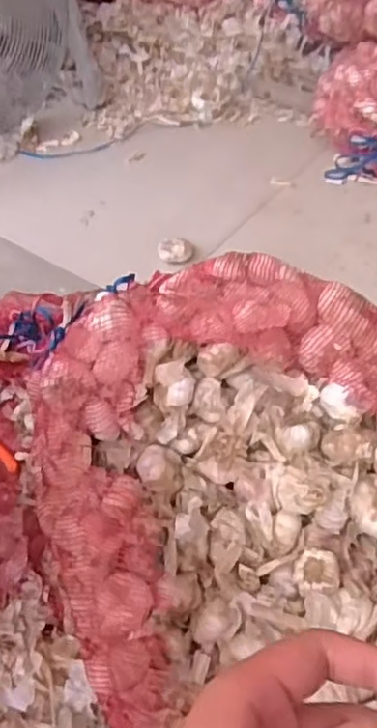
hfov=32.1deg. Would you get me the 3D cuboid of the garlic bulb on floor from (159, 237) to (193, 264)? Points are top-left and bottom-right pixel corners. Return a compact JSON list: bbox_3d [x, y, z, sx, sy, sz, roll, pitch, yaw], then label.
[{"bbox_3d":[-0.022,-0.199,1.151,0.058,0.030,0.043,-6,48,0],"label":"garlic bulb on floor"}]

